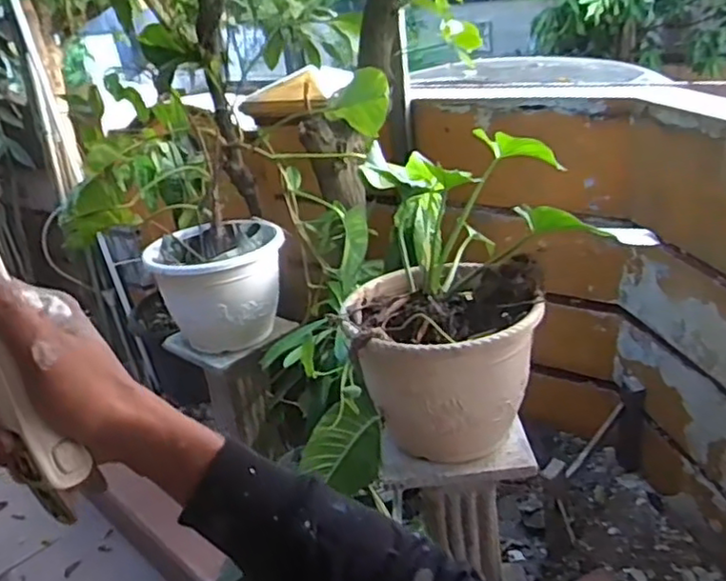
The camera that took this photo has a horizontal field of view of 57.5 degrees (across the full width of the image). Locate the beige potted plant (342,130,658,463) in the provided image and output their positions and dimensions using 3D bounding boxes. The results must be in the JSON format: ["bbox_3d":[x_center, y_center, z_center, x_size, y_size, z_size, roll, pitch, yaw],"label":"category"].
[{"bbox_3d":[0.265,-0.012,1.418,0.595,0.519,0.547,-6,25,2],"label":"beige potted plant"}]

